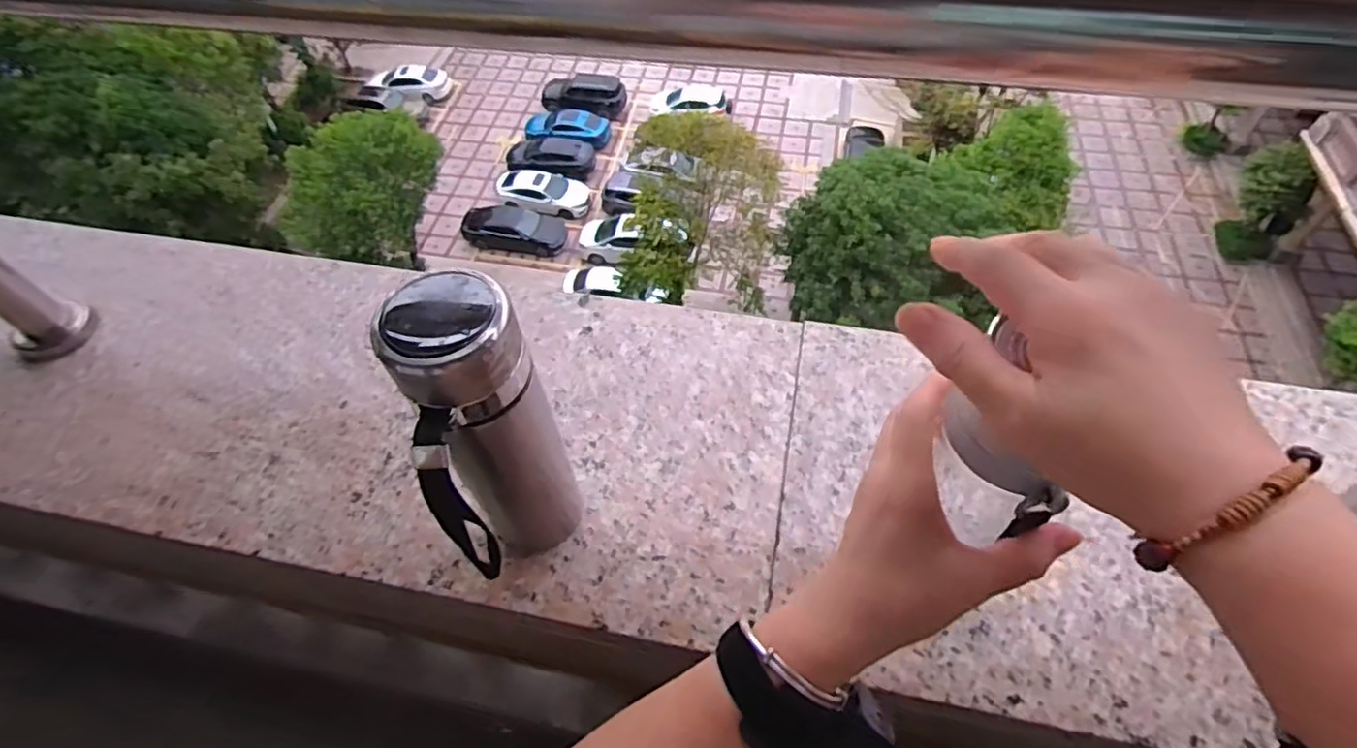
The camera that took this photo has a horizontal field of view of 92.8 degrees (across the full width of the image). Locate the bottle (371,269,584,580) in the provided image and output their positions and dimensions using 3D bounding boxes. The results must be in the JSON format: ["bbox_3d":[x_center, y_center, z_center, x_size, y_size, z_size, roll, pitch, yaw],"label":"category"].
[{"bbox_3d":[-0.097,0.056,0.385,0.068,0.235,0.105,-17,56,-9],"label":"bottle"}]

